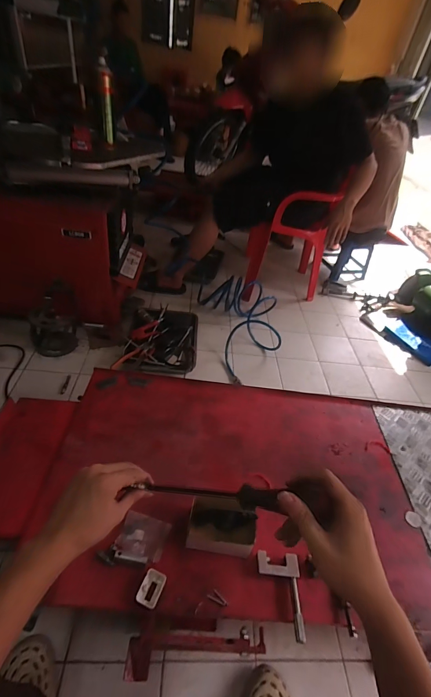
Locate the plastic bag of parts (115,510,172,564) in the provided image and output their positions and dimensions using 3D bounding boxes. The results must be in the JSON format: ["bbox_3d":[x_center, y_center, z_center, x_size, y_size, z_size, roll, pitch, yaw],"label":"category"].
[{"bbox_3d":[-0.152,0.402,0.707,0.096,0.023,0.093,13,41,2],"label":"plastic bag of parts"}]

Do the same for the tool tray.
[{"bbox_3d":[-0.227,-0.048,1.418,0.298,0.076,0.369,5,41,-6],"label":"tool tray"}]

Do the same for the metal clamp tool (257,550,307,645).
[{"bbox_3d":[0.128,0.476,0.652,0.080,0.019,0.141,7,41,-4],"label":"metal clamp tool"}]

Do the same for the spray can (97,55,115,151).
[{"bbox_3d":[-0.323,-0.717,0.996,0.046,0.208,0.051,-2,42,-14],"label":"spray can"}]

